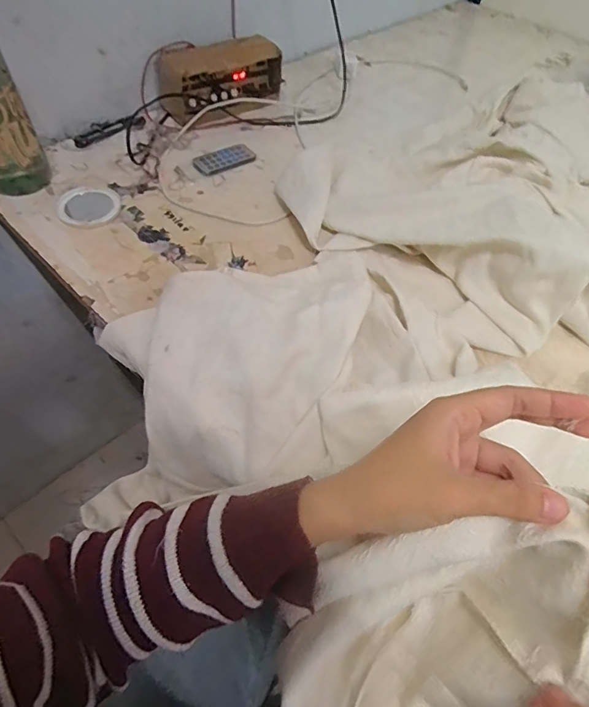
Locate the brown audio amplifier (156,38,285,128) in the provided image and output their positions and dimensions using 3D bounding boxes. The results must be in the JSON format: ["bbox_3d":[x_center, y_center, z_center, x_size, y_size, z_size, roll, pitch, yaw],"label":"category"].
[{"bbox_3d":[-0.117,-0.423,0.684,0.198,0.077,0.078,-32,63,-23],"label":"brown audio amplifier"}]

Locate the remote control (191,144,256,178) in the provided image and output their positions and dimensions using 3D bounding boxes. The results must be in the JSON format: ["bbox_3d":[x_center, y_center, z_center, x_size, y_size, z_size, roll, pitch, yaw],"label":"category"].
[{"bbox_3d":[-0.099,-0.278,0.629,0.090,0.008,0.042,-30,62,-22],"label":"remote control"}]

